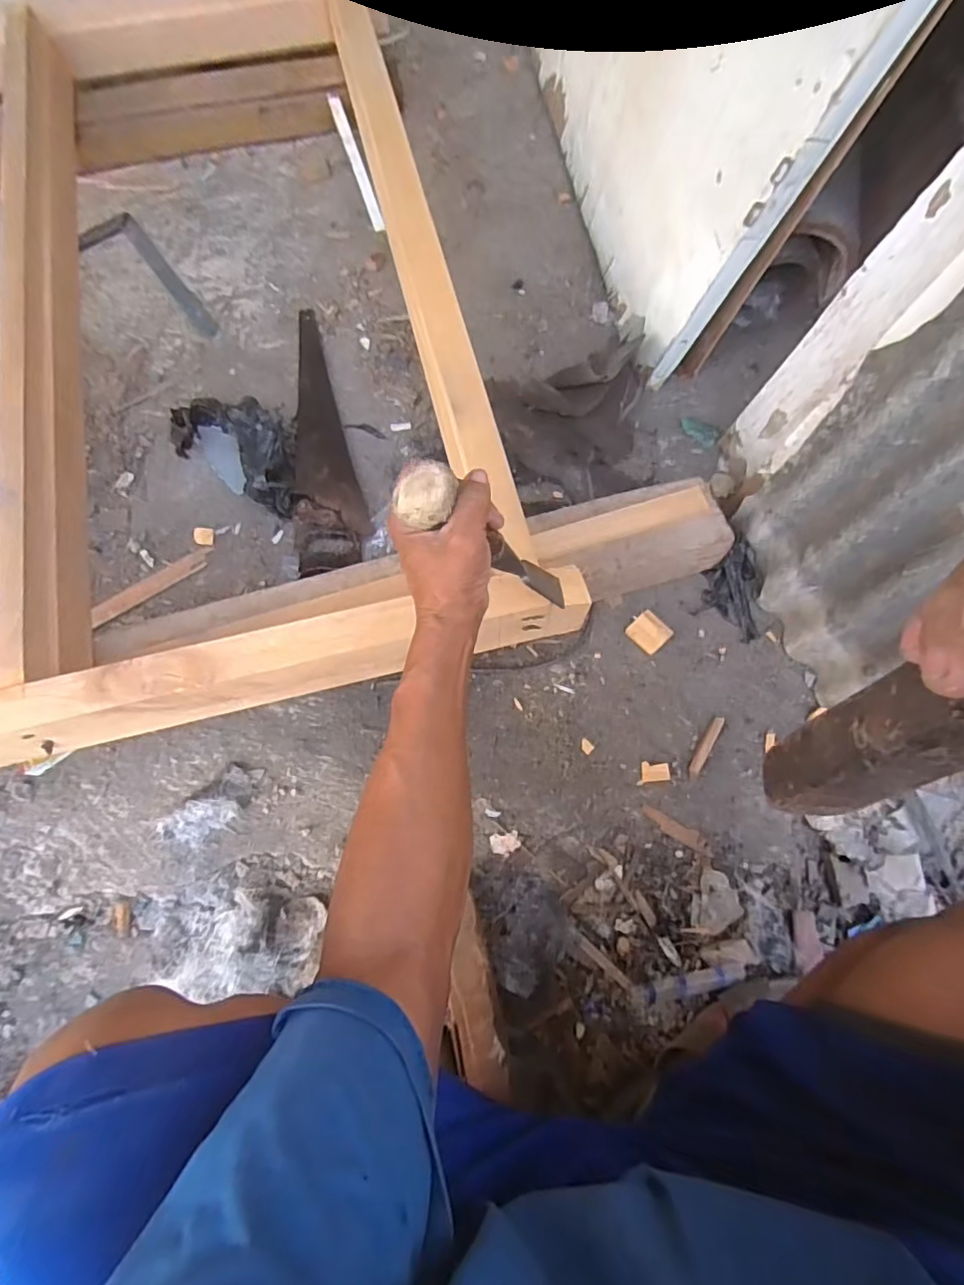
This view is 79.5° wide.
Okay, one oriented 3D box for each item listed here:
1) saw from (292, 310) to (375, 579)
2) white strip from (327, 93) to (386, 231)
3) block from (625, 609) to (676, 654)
[{"bbox_3d":[-0.257,-0.309,0.874,0.103,0.025,0.452,-16,73,-4],"label":"saw"},{"bbox_3d":[-0.219,-0.838,1.009,0.019,0.016,0.264,-19,88,-5],"label":"white strip"},{"bbox_3d":[0.221,-0.014,0.764,0.047,0.014,0.048,-41,77,-11],"label":"block"}]

